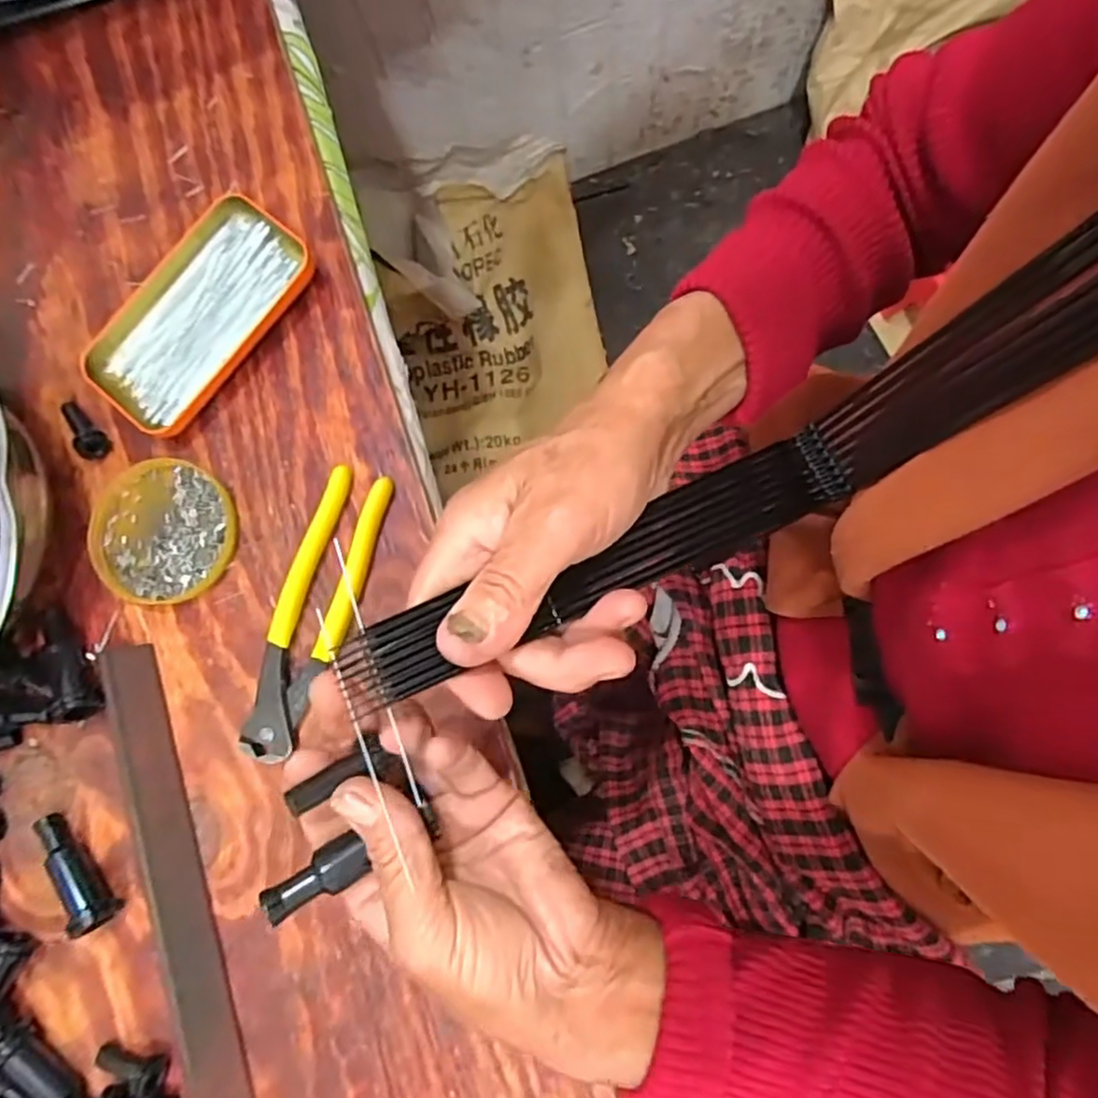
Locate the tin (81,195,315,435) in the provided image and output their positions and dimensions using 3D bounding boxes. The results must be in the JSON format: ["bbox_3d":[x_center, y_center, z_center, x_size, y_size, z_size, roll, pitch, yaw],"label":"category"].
[{"bbox_3d":[-0.207,-0.138,0.405,0.071,0.019,0.140,41,89,11],"label":"tin"}]

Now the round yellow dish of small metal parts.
[{"bbox_3d":[-0.224,-0.010,0.398,0.084,0.010,0.080,-3,82,8],"label":"round yellow dish of small metal parts"}]

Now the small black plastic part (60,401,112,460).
[{"bbox_3d":[-0.278,-0.071,0.408,0.017,0.019,0.040,-41,68,-6],"label":"small black plastic part"}]

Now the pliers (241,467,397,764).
[{"bbox_3d":[-0.131,0.034,0.380,0.042,0.013,0.161,18,85,10],"label":"pliers"}]

